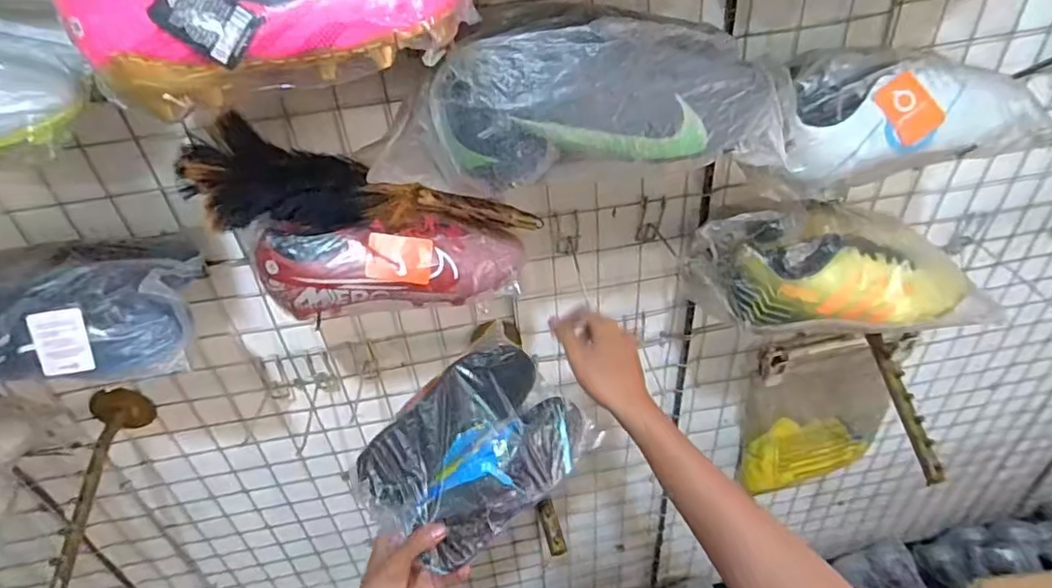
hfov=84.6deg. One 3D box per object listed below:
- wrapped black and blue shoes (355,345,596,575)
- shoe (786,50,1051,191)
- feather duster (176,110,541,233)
[{"bbox_3d":[-0.053,0.159,0.563,0.149,0.090,0.197,44,59,8],"label":"wrapped black and blue shoes"},{"bbox_3d":[0.345,-0.168,0.532,0.227,0.089,0.096,-4,38,1],"label":"shoe"},{"bbox_3d":[-0.142,-0.089,0.534,0.307,0.080,0.056,6,36,-16],"label":"feather duster"}]

